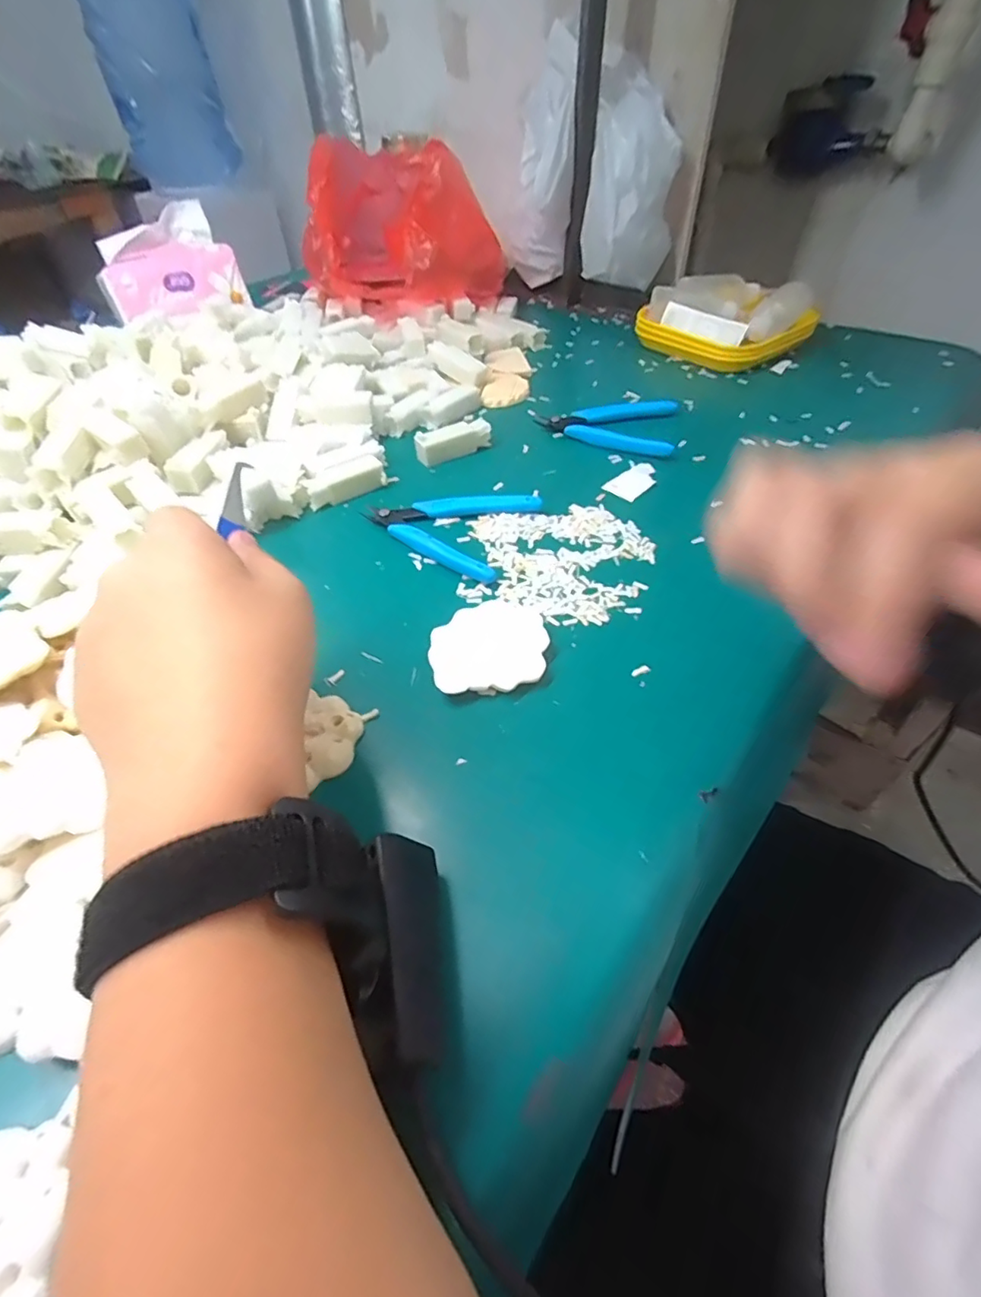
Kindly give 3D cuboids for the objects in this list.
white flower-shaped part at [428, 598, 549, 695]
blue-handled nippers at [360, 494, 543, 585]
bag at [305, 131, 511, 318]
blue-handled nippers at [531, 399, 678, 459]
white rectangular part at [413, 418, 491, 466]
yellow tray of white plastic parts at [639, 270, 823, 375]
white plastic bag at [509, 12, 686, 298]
[{"bbox_3d":[-0.001,-0.001,0.298,0.065,0.012,0.058,-14,48,-11],"label":"white flower-shaped part"},{"bbox_3d":[-0.033,-0.086,0.379,0.109,0.011,0.086,16,50,16],"label":"blue-handled nippers"},{"bbox_3d":[-0.107,-0.483,0.647,0.212,0.143,0.232,-13,48,-10],"label":"bag"},{"bbox_3d":[0.097,-0.191,0.468,0.114,0.013,0.084,9,48,10],"label":"blue-handled nippers"},{"bbox_3d":[-0.030,-0.173,0.453,0.065,0.018,0.015,-23,50,-18],"label":"white rectangular part"},{"bbox_3d":[0.247,-0.341,0.569,0.139,0.053,0.141,-25,51,-20],"label":"yellow tray of white plastic parts"},{"bbox_3d":[0.120,-0.536,0.644,0.189,0.221,0.134,10,48,11],"label":"white plastic bag"}]

